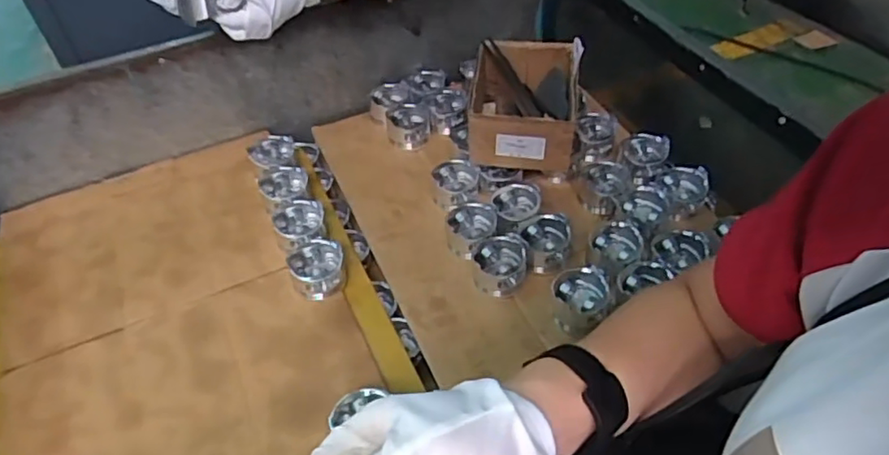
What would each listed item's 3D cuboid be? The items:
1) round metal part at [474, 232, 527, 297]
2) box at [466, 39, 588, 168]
[{"bbox_3d":[0.076,0.050,0.831,0.071,0.043,0.083,-3,48,2],"label":"round metal part"},{"bbox_3d":[0.123,-0.195,0.929,0.155,0.109,0.197,2,46,8],"label":"box"}]

